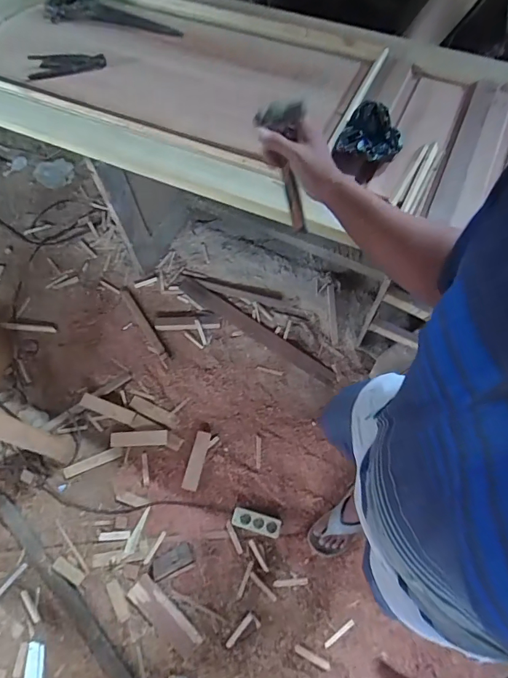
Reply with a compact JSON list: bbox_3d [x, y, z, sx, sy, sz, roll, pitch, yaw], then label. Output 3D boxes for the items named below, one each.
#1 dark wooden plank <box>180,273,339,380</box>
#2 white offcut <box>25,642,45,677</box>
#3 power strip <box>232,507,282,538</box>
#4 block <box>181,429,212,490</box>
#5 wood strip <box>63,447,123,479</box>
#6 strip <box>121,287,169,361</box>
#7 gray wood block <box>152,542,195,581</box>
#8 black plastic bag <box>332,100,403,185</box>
[{"bbox_3d":[0.001,-0.053,1.696,0.758,0.017,0.082,33,69,14],"label":"dark wooden plank"},{"bbox_3d":[-0.666,0.985,1.247,0.051,0.005,0.107,-5,65,-3],"label":"white offcut"},{"bbox_3d":[0.009,0.613,1.375,0.161,0.039,0.061,13,66,9],"label":"power strip"},{"bbox_3d":[-0.206,0.432,1.467,0.053,0.024,0.203,13,65,5],"label":"block"},{"bbox_3d":[-0.568,0.432,1.450,0.201,0.015,0.038,-23,67,-11],"label":"wood strip"},{"bbox_3d":[-0.458,-0.074,1.689,0.040,0.027,0.385,-30,69,-14],"label":"strip"},{"bbox_3d":[-0.272,0.739,1.363,0.138,0.008,0.067,-24,67,-11],"label":"gray wood block"},{"bbox_3d":[0.271,-0.471,0.978,0.140,0.071,0.170,27,69,14],"label":"black plastic bag"}]

